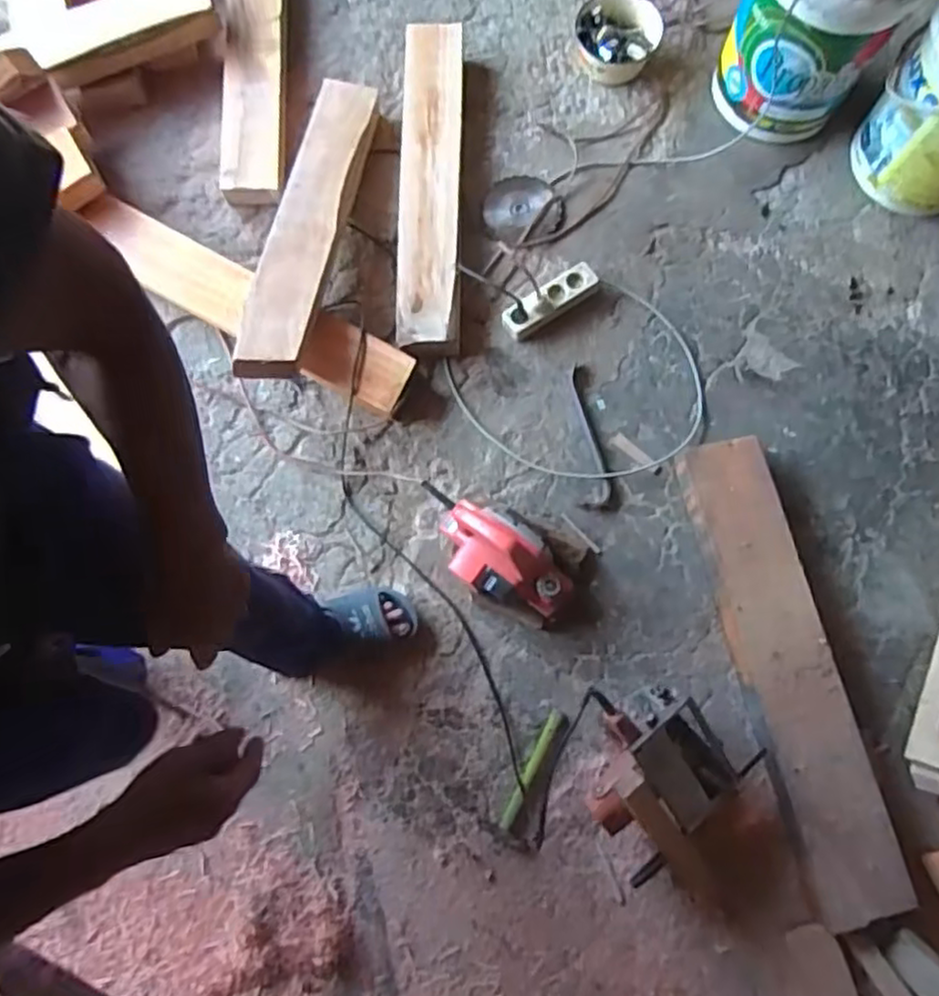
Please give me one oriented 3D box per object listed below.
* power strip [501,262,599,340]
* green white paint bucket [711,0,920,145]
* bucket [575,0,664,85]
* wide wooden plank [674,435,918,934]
[{"bbox_3d":[0.162,-0.394,1.398,0.204,0.042,0.070,-35,80,-7],"label":"power strip"},{"bbox_3d":[0.677,-0.946,1.368,0.301,0.367,0.344,33,80,7],"label":"green white paint bucket"},{"bbox_3d":[0.319,-1.003,1.528,0.181,0.081,0.173,0,78,0],"label":"bucket"},{"bbox_3d":[0.555,0.295,1.221,0.159,0.038,0.824,-16,78,12],"label":"wide wooden plank"}]

